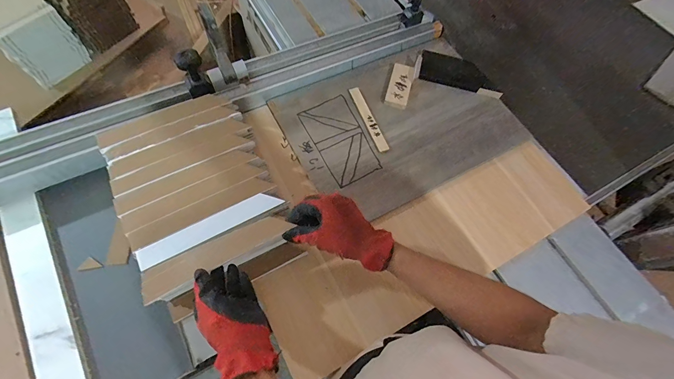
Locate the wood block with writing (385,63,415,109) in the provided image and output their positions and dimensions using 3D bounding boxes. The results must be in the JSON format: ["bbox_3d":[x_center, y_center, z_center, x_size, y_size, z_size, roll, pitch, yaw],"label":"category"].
[{"bbox_3d":[0.152,-0.251,0.750,0.051,0.010,0.136,16,65,3],"label":"wood block with writing"}]

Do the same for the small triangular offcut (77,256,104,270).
[{"bbox_3d":[-0.465,0.139,0.595,0.038,0.008,0.022,-8,65,-7],"label":"small triangular offcut"}]

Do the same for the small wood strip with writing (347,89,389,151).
[{"bbox_3d":[0.071,-0.160,0.708,0.027,0.009,0.180,-18,68,-12],"label":"small wood strip with writing"}]

